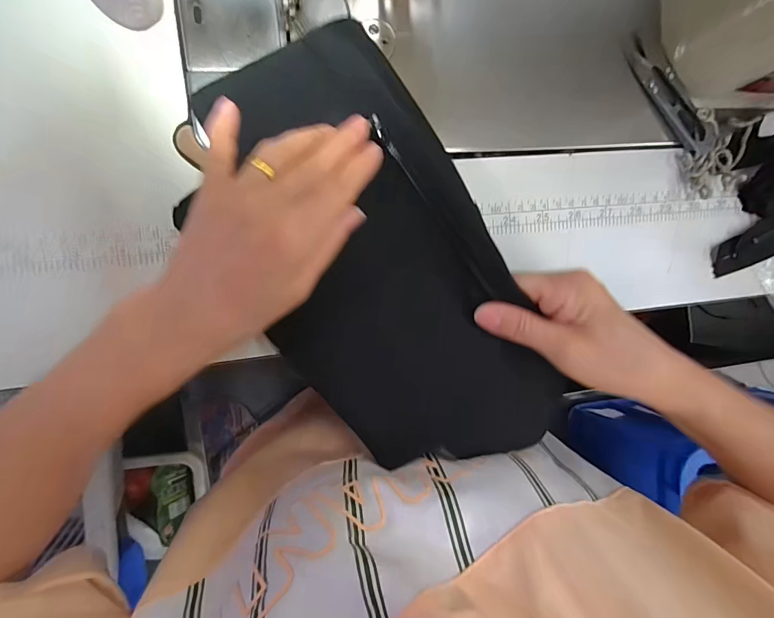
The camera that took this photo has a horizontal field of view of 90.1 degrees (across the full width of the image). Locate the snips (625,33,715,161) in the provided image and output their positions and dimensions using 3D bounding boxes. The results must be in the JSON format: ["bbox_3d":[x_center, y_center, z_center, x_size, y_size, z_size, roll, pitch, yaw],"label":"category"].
[{"bbox_3d":[0.207,-0.153,0.283,0.021,0.015,0.096,-42,100,-4],"label":"snips"}]

